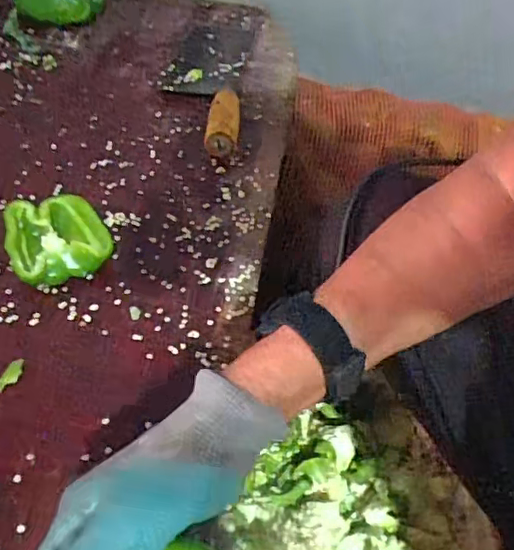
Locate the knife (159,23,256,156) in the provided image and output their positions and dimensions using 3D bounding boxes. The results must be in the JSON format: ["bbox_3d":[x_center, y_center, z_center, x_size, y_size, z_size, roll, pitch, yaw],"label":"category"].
[{"bbox_3d":[-0.056,-0.212,0.616,0.085,0.038,0.231,6,50,-1],"label":"knife"}]

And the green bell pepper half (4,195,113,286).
[{"bbox_3d":[-0.158,-0.029,0.460,0.077,0.031,0.071,3,50,-4],"label":"green bell pepper half"}]

